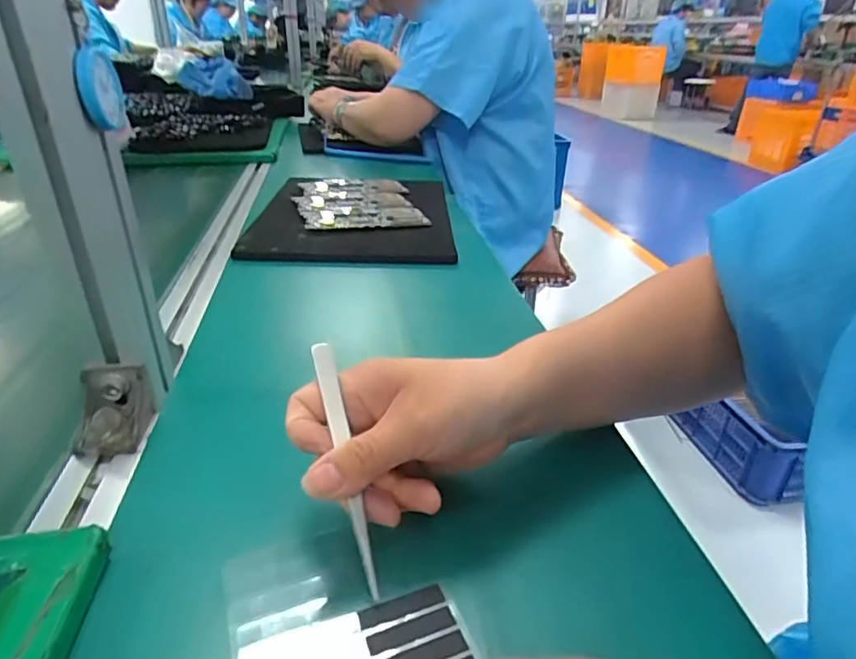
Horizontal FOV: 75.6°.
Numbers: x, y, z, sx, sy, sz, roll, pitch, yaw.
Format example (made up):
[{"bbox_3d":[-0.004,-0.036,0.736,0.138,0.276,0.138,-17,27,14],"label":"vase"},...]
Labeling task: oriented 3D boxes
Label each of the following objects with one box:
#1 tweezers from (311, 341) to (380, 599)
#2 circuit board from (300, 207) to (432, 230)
[{"bbox_3d":[-0.041,0.065,0.270,0.010,0.006,0.123,-8,73,-24],"label":"tweezers"},{"bbox_3d":[-0.082,-0.148,0.729,0.163,0.012,0.072,-7,30,-15],"label":"circuit board"}]

